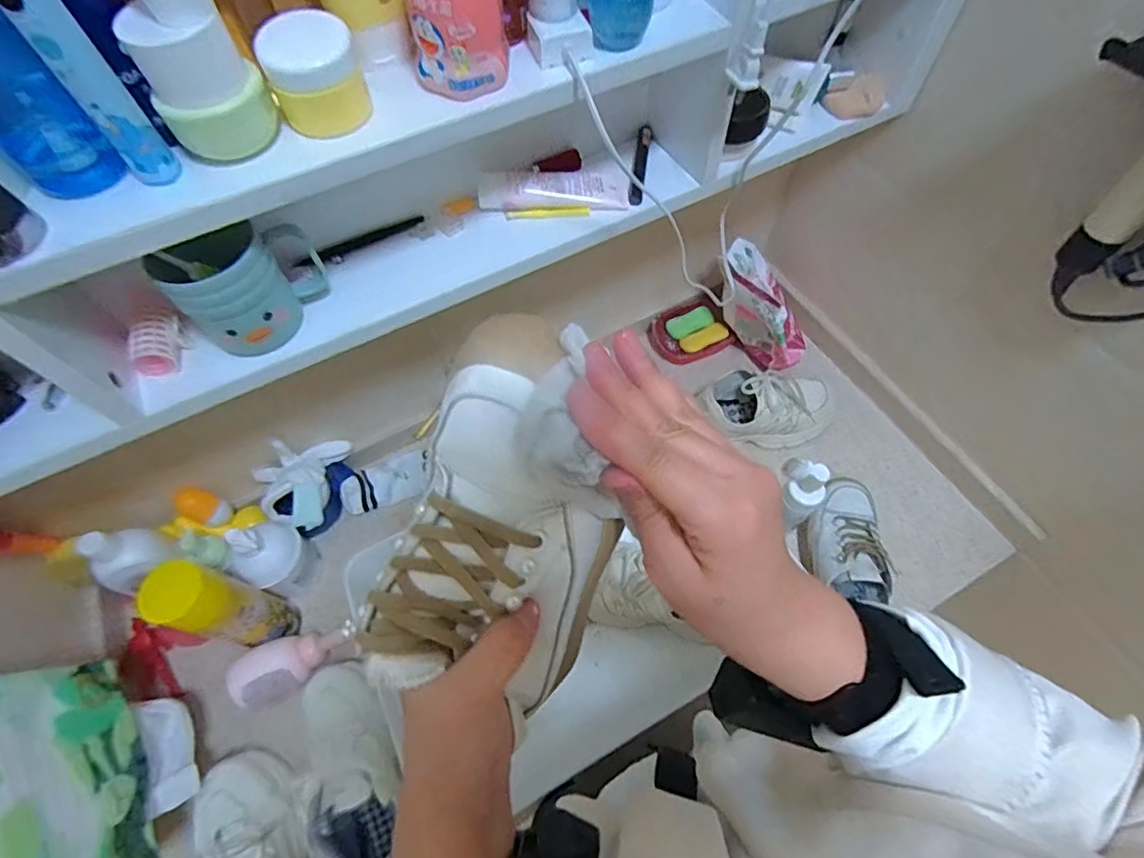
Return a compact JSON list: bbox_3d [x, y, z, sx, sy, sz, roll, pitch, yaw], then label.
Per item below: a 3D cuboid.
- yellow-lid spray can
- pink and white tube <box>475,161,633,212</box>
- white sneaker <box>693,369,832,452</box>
[{"bbox_3d":[-0.393,0.208,0.632,0.063,0.208,0.062,-1,61,1],"label":"yellow-lid spray can"},{"bbox_3d":[-0.017,-0.241,0.543,0.146,0.028,0.056,-10,61,-4],"label":"pink and white tube"},{"bbox_3d":[0.290,-0.035,0.815,0.214,0.101,0.114,6,62,5],"label":"white sneaker"}]

